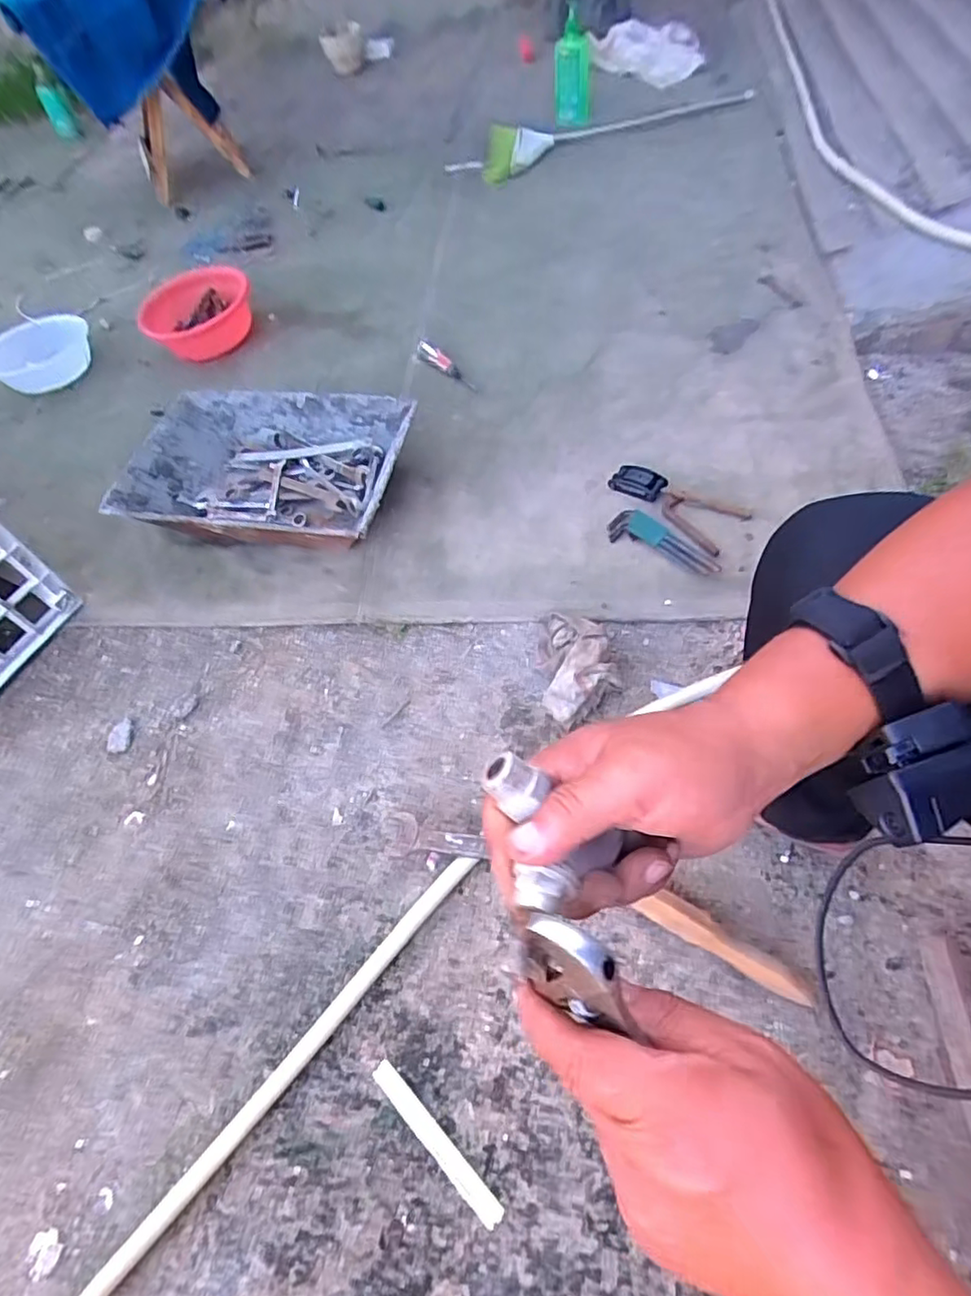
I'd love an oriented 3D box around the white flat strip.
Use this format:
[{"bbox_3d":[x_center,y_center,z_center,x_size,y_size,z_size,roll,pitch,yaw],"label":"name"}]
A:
[{"bbox_3d":[-0.052,0.500,0.625,0.174,0.011,0.023,36,69,27],"label":"white flat strip"}]

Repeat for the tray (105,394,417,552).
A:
[{"bbox_3d":[-0.372,-0.298,1.065,0.478,0.152,0.306,1,58,10],"label":"tray"}]

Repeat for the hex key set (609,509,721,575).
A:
[{"bbox_3d":[0.281,-0.162,0.963,0.179,0.020,0.061,30,79,20],"label":"hex key set"}]

